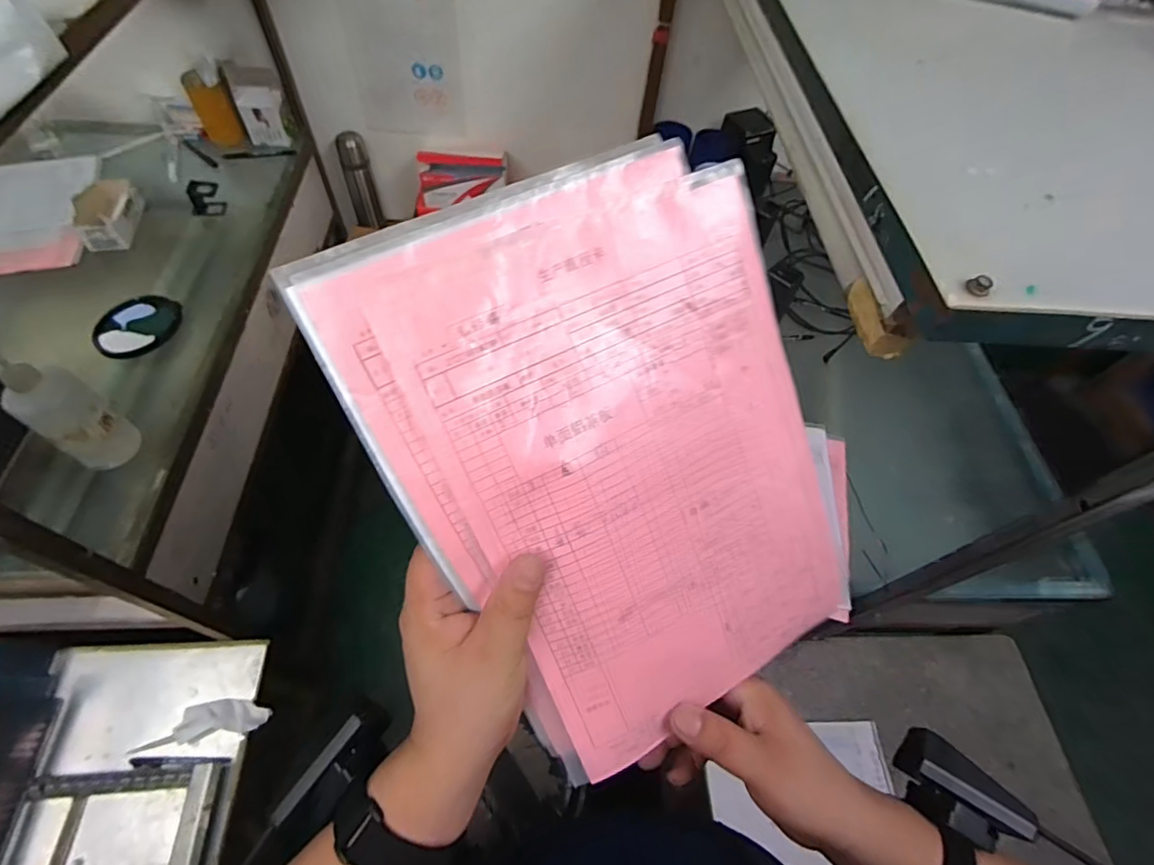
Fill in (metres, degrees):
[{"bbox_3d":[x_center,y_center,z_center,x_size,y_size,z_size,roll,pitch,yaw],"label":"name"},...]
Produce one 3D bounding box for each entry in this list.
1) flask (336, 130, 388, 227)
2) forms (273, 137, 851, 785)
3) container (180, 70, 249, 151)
[{"bbox_3d":[-0.485,-0.559,1.195,0.063,0.198,0.054,-17,61,-15],"label":"flask"},{"bbox_3d":[0.033,0.018,0.302,0.232,0.014,0.318,-28,104,-13],"label":"forms"},{"bbox_3d":[-0.696,-0.622,1.025,0.072,0.106,0.075,-26,64,-19],"label":"container"}]

